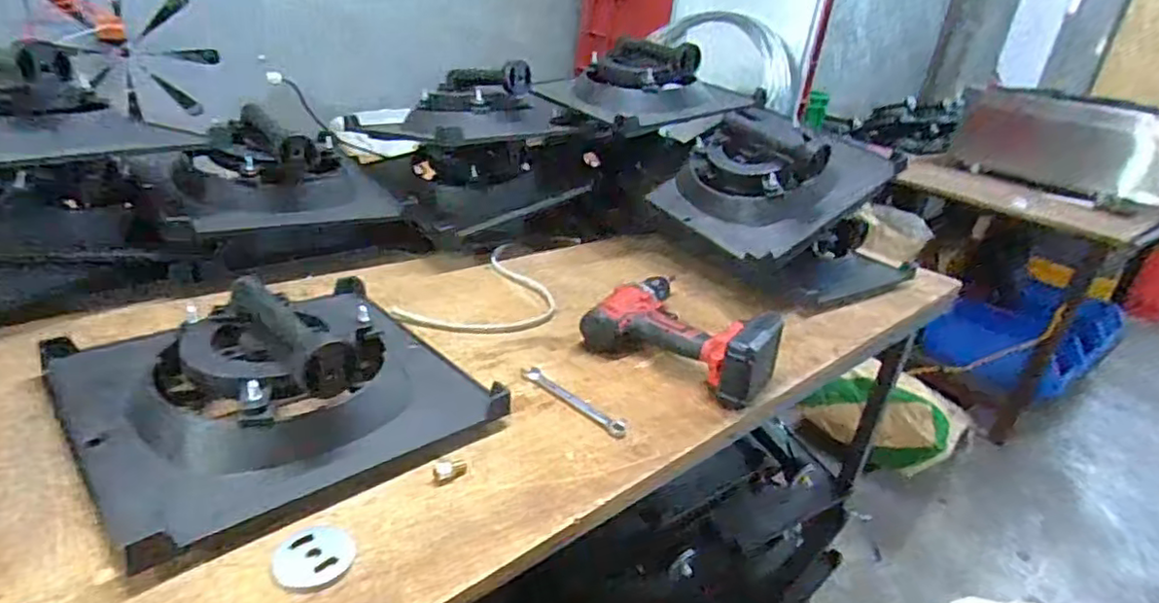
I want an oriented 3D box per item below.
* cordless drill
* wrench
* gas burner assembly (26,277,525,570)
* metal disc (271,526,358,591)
[{"bbox_3d":[0.127,0.025,0.735,0.202,0.077,0.174,23,29,29],"label":"cordless drill"},{"bbox_3d":[-0.008,0.094,0.630,0.137,0.008,0.020,28,32,37],"label":"wrench"},{"bbox_3d":[-0.260,0.043,0.555,0.287,0.104,0.282,-17,35,-42],"label":"gas burner assembly"},{"bbox_3d":[-0.175,0.168,0.425,0.050,0.004,0.051,6,25,-3],"label":"metal disc"}]

